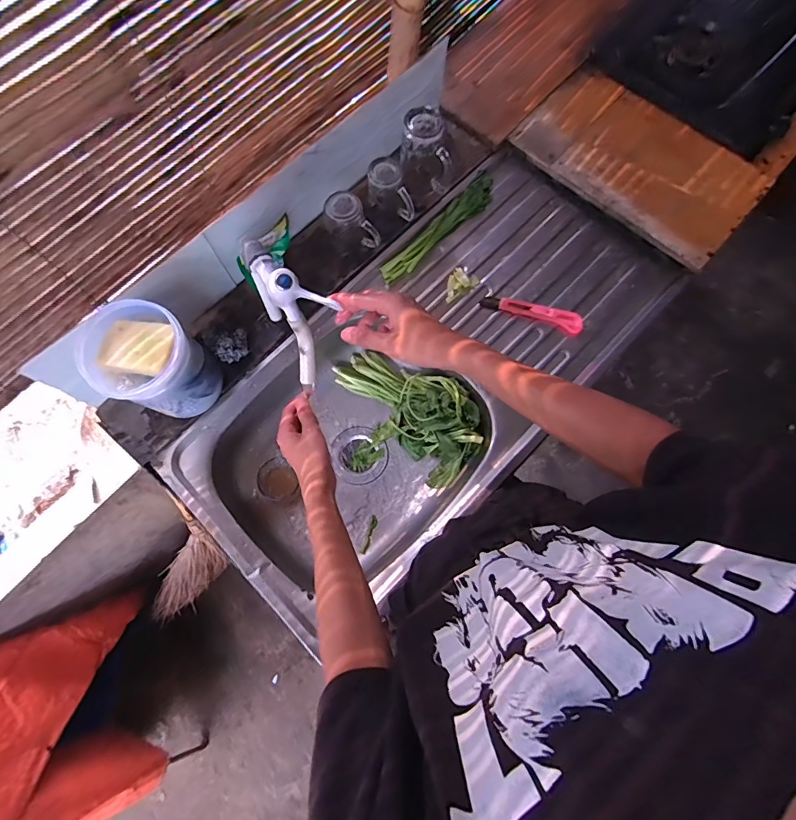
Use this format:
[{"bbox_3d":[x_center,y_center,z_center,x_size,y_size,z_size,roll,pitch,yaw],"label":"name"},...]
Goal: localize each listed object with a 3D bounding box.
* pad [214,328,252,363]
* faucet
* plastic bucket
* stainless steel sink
[{"bbox_3d":[-0.270,-0.103,0.729,0.059,0.049,0.051,-39,79,-9],"label":"pad"},{"bbox_3d":[-0.147,-0.136,0.565,0.073,0.165,0.154,-38,78,-9],"label":"faucet"},{"bbox_3d":[-0.352,-0.063,0.645,0.123,0.162,0.122,0,75,0],"label":"plastic bucket"},{"bbox_3d":[0.048,-0.038,0.785,0.840,0.179,0.390,-41,79,-10],"label":"stainless steel sink"}]

